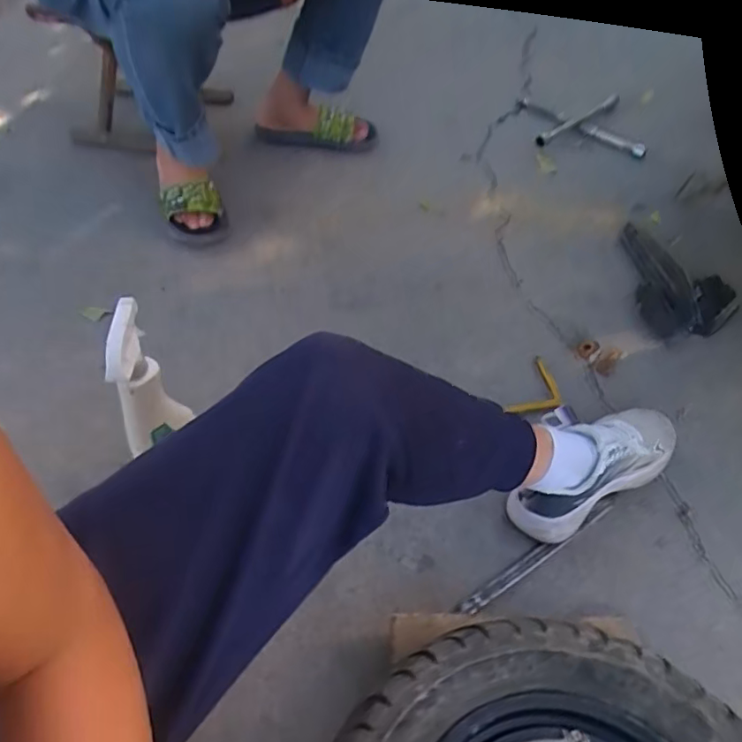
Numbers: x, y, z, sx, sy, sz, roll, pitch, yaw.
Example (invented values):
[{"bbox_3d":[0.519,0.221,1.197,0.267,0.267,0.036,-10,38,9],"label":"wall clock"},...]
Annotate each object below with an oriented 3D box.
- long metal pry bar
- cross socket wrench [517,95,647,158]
[{"bbox_3d":[0.215,0.237,0.721,0.250,0.013,0.020,-28,55,-19],"label":"long metal pry bar"},{"bbox_3d":[0.500,-0.590,1.350,0.257,0.036,0.257,-3,51,0],"label":"cross socket wrench"}]

